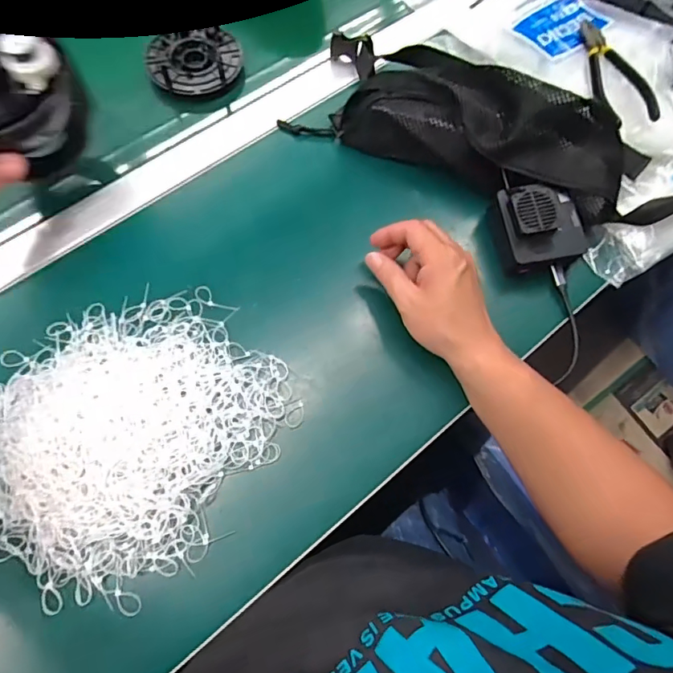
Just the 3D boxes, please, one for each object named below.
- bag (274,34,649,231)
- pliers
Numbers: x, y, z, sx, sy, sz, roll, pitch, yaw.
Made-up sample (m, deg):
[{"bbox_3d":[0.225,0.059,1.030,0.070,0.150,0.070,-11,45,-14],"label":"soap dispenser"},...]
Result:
[{"bbox_3d":[0.136,-0.227,0.501,0.333,0.072,0.125,23,71,6],"label":"bag"},{"bbox_3d":[0.287,-0.279,0.508,0.051,0.023,0.144,2,70,-2],"label":"pliers"}]

